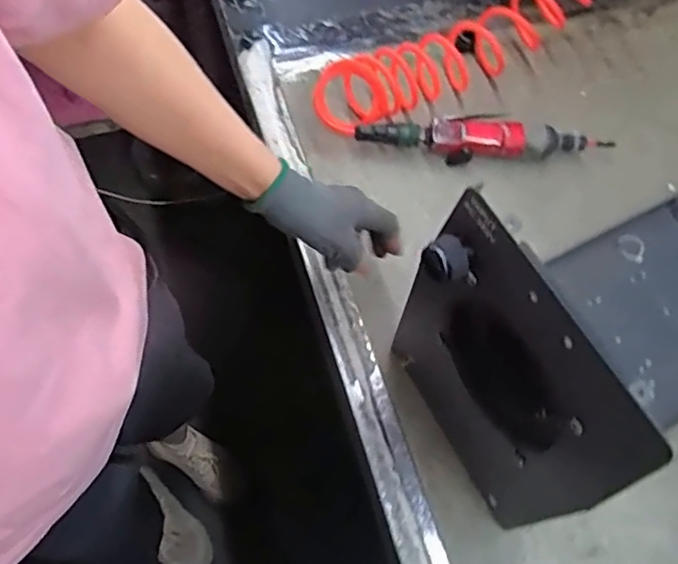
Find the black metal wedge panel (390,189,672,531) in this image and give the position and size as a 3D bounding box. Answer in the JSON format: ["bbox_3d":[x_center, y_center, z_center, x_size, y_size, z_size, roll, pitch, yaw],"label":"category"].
[{"bbox_3d":[0.100,0.087,0.442,0.033,0.291,0.184,-27,68,-15],"label":"black metal wedge panel"}]

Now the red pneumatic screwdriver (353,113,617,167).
[{"bbox_3d":[0.169,-0.168,0.710,0.298,0.034,0.048,0,64,-3],"label":"red pneumatic screwdriver"}]

